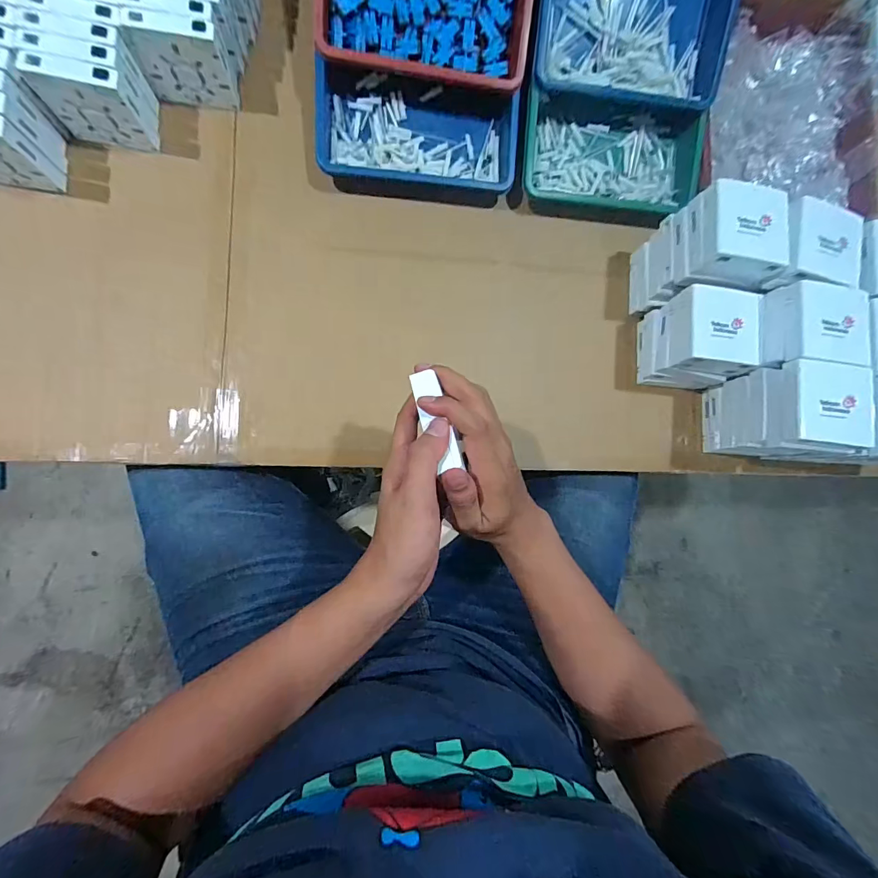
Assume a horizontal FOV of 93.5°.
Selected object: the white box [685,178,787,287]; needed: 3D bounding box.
[{"bbox_3d":[0.322,-0.219,0.444,0.085,0.046,0.093,3,86,-9],"label":"white box"}]

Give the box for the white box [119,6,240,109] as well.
[{"bbox_3d":[-0.275,-0.406,0.447,0.087,0.080,0.024,-1,86,-9],"label":"white box"}]

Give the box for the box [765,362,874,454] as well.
[{"bbox_3d":[0.404,-0.033,0.440,0.083,0.047,0.089,3,86,-9],"label":"box"}]

